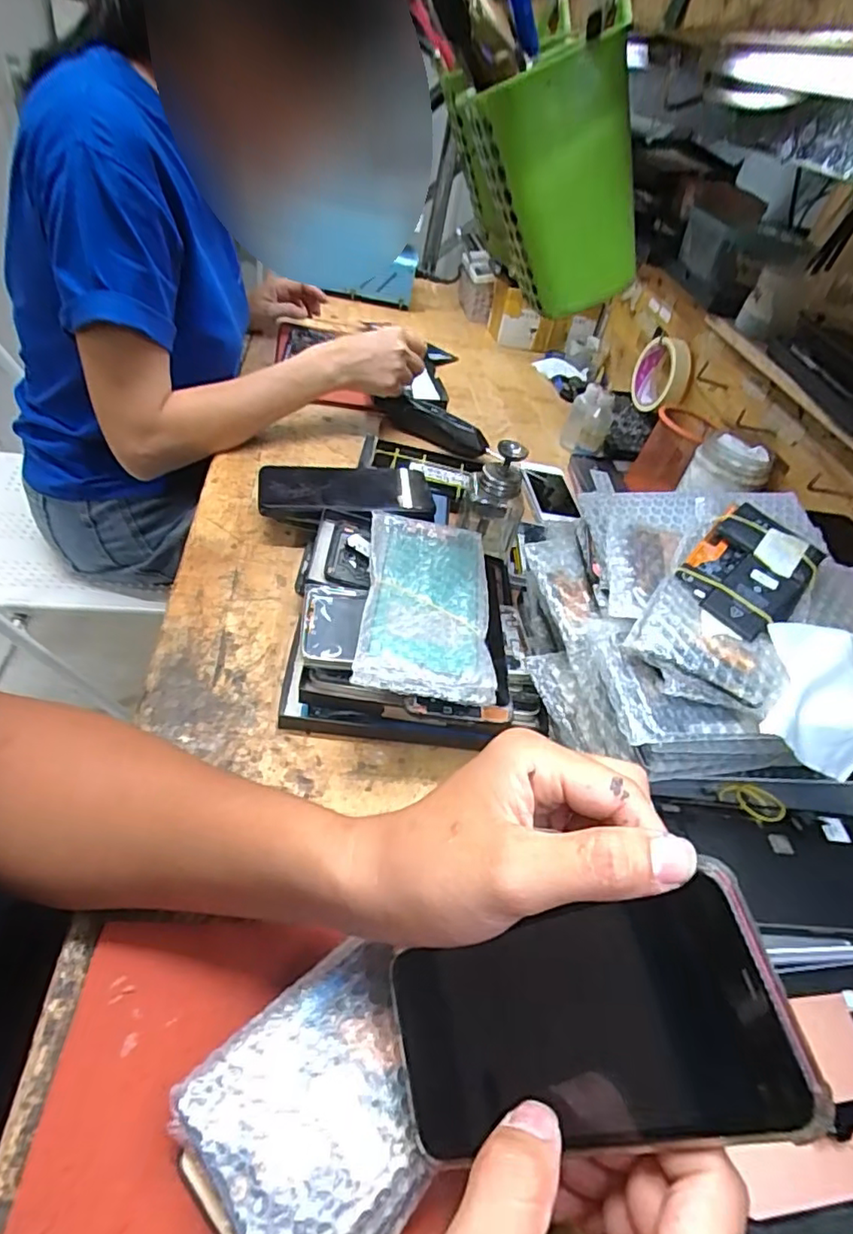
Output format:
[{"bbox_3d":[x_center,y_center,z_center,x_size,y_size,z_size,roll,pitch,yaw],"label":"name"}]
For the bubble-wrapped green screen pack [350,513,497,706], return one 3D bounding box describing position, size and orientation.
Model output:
[{"bbox_3d":[0.000,-0.013,0.427,0.088,0.017,0.164,9,46,-8],"label":"bubble-wrapped green screen pack"}]

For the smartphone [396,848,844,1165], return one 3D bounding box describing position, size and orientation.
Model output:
[{"bbox_3d":[0.050,0.151,0.220,0.157,0.011,0.070,-31,56,24],"label":"smartphone"}]

